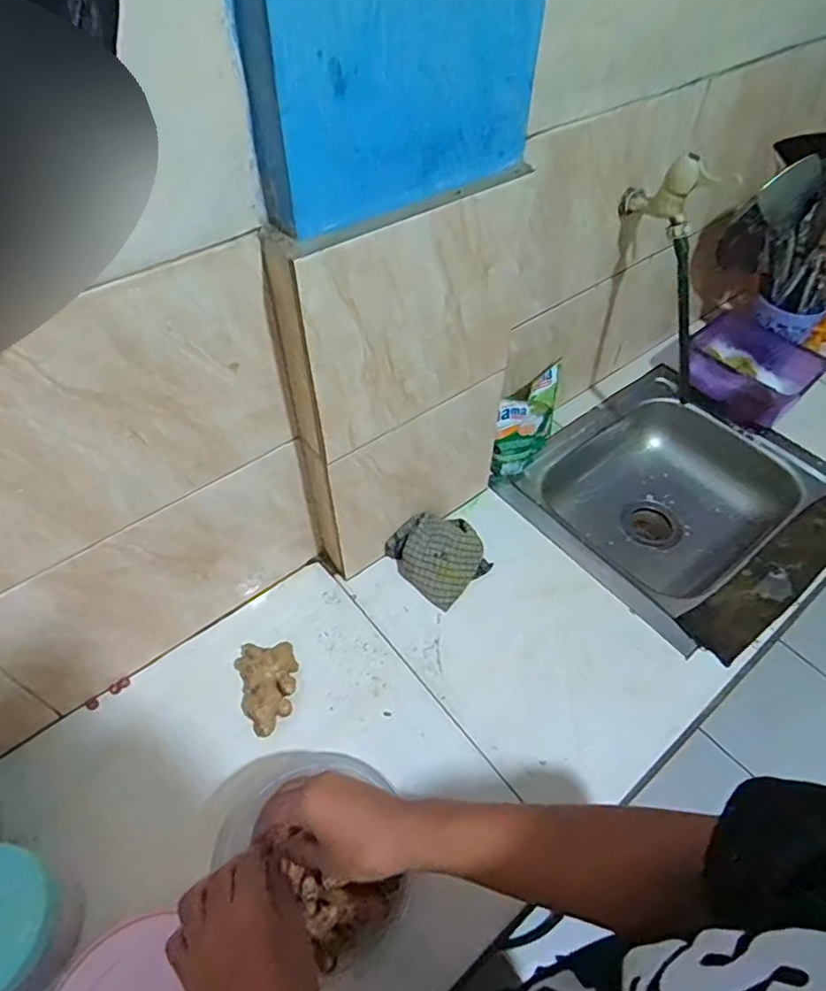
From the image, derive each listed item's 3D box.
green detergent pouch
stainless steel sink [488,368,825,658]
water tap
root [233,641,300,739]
[{"bbox_3d":[0.192,-0.128,0.971,0.059,0.145,0.172,23,54,16],"label":"green detergent pouch"},{"bbox_3d":[0.419,0.020,1.038,0.458,0.162,0.375,-31,58,-23],"label":"stainless steel sink"},{"bbox_3d":[0.337,-0.388,0.762,0.042,0.087,0.124,-35,60,-26],"label":"water tap"},{"bbox_3d":[-0.182,0.237,0.750,0.073,0.030,0.118,-14,53,-12],"label":"root"}]

